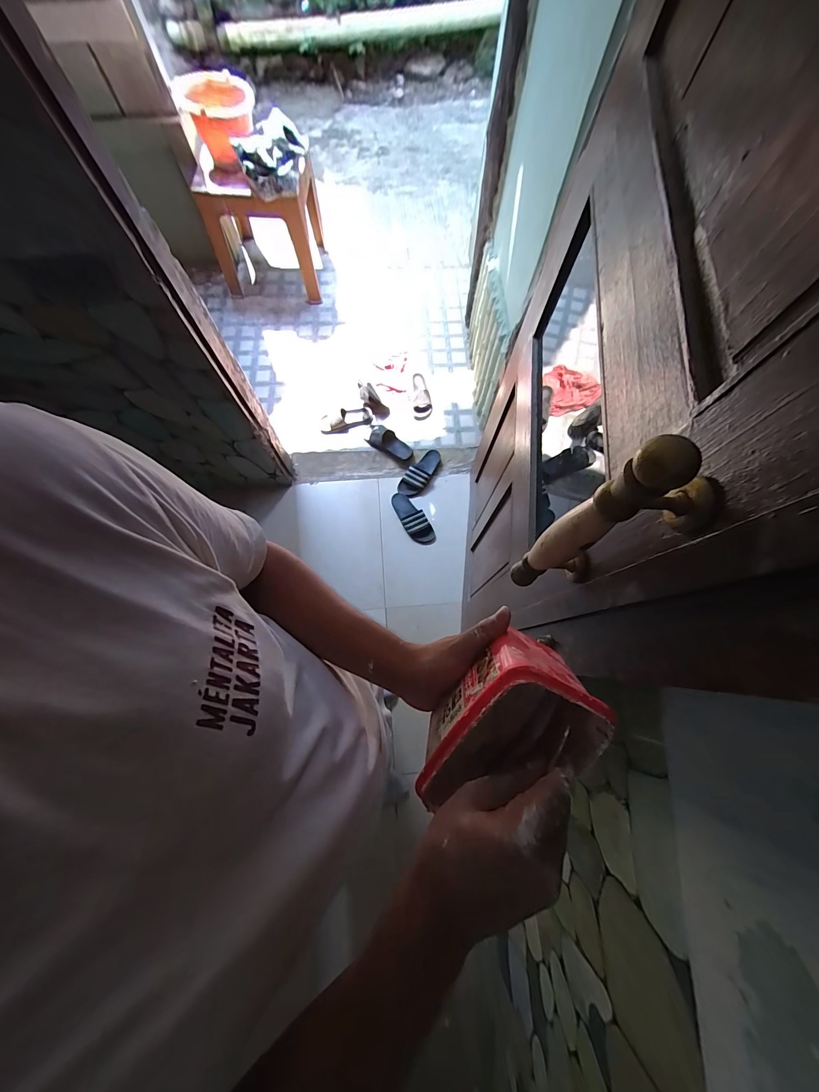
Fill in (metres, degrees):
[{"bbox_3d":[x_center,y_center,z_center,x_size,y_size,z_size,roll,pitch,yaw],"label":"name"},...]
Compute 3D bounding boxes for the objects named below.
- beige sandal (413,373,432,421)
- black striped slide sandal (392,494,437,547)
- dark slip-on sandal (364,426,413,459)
[{"bbox_3d":[0.064,-0.760,1.751,0.092,0.101,0.242,-3,72,-2],"label":"beige sandal"},{"bbox_3d":[0.010,-0.121,1.563,0.103,0.075,0.272,-34,76,-11],"label":"black striped slide sandal"},{"bbox_3d":[-0.090,-0.492,1.670,0.233,0.074,0.086,28,74,8],"label":"dark slip-on sandal"}]

